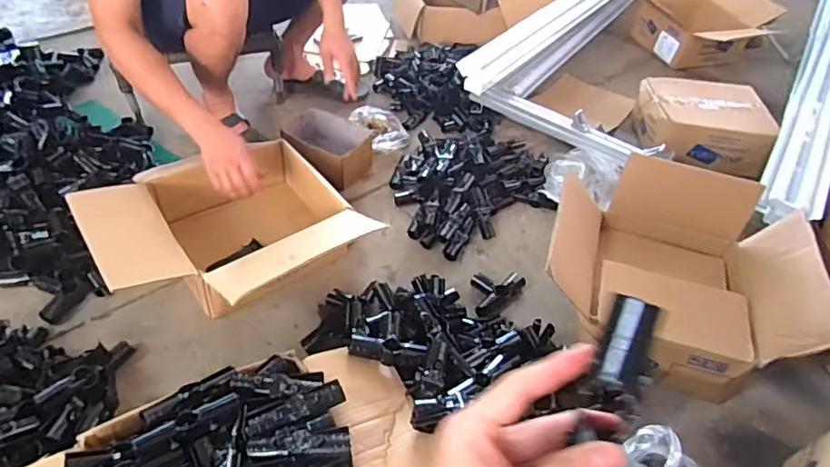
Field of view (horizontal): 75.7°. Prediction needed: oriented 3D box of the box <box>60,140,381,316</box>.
[{"bbox_3d":[-0.351,0.006,1.054,0.465,0.187,0.413,-31,57,-32],"label":"box"}]

